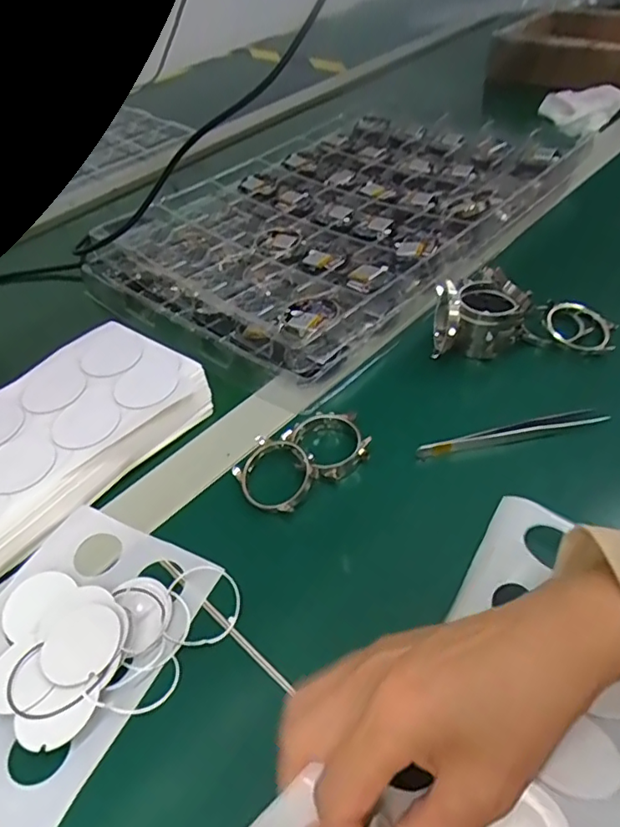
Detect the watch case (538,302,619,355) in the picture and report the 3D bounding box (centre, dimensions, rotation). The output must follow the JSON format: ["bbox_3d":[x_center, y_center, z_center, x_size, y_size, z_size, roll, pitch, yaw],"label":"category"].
[{"bbox_3d":[0.203,-0.067,0.428,0.052,0.016,0.043,14,49,20],"label":"watch case"}]

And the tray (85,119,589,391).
[{"bbox_3d":[0.026,-0.214,0.580,0.452,0.030,0.323,-38,53,-26],"label":"tray"}]

